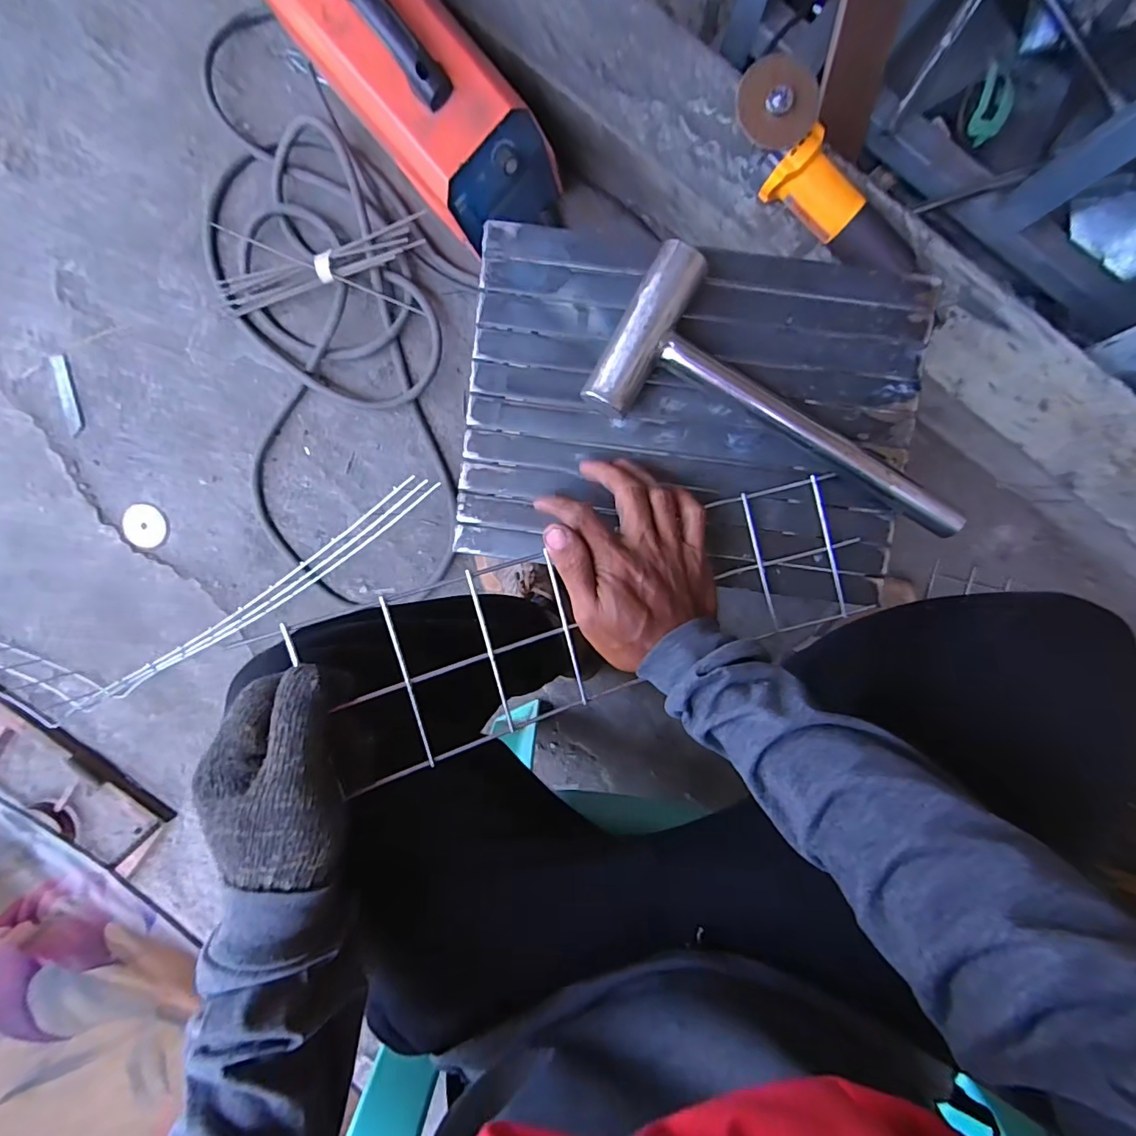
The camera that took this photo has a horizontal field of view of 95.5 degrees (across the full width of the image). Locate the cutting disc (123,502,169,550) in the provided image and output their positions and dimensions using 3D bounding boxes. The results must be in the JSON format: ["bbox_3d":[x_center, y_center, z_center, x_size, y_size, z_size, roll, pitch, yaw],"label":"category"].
[{"bbox_3d":[-0.688,-0.069,0.842,0.073,0.007,0.073,0,93,-3],"label":"cutting disc"}]

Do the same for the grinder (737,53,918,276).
[{"bbox_3d":[0.297,-0.448,0.610,0.282,0.076,0.079,40,99,-16],"label":"grinder"}]

